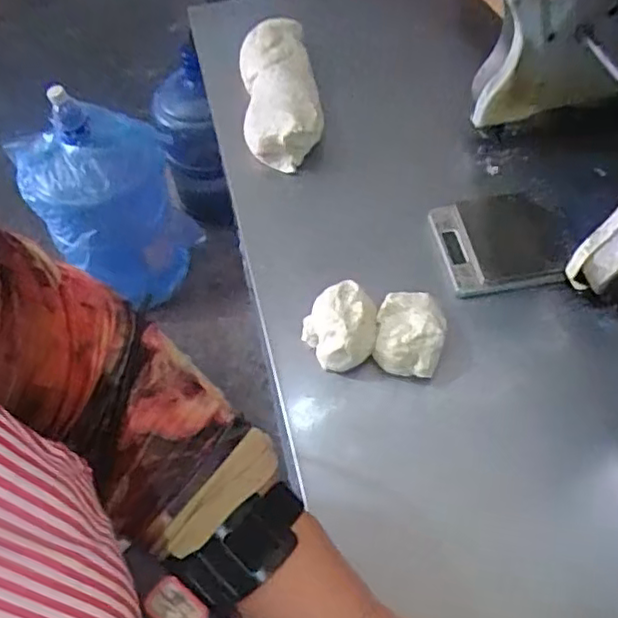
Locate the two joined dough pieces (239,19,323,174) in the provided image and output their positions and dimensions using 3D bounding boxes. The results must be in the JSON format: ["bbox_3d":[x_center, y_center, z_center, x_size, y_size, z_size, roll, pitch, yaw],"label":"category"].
[{"bbox_3d":[-0.034,-0.252,0.738,0.087,0.049,0.216,-5,56,-1],"label":"two joined dough pieces"}]

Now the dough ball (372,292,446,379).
[{"bbox_3d":[0.087,0.019,0.559,0.055,0.031,0.068,7,57,7],"label":"dough ball"}]

